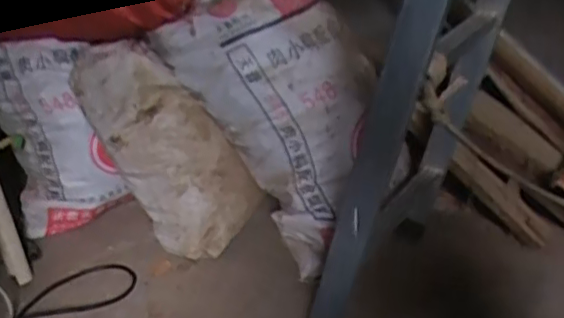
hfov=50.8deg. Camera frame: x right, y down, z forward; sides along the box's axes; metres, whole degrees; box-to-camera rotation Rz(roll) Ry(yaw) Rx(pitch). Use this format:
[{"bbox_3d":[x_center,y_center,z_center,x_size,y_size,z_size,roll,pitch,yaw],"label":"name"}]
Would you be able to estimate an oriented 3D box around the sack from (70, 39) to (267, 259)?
[{"bbox_3d":[-0.278,-0.028,1.400,0.275,0.527,0.121,-24,20,21],"label":"sack"}]

